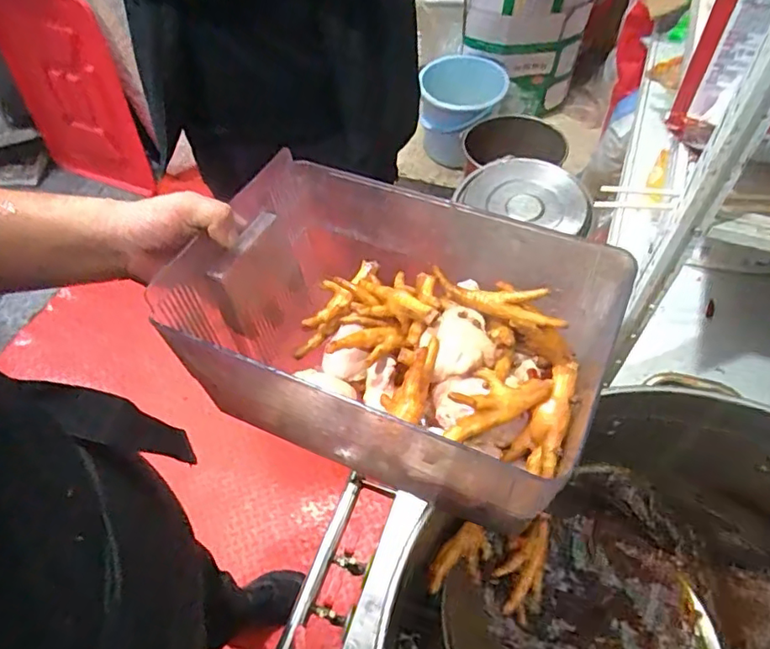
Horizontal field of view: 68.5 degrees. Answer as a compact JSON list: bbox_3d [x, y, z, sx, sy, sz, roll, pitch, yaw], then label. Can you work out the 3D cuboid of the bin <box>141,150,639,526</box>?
[{"bbox_3d":[0.012,0.006,0.479,0.322,0.126,0.208,20,59,16],"label":"bin"}]

